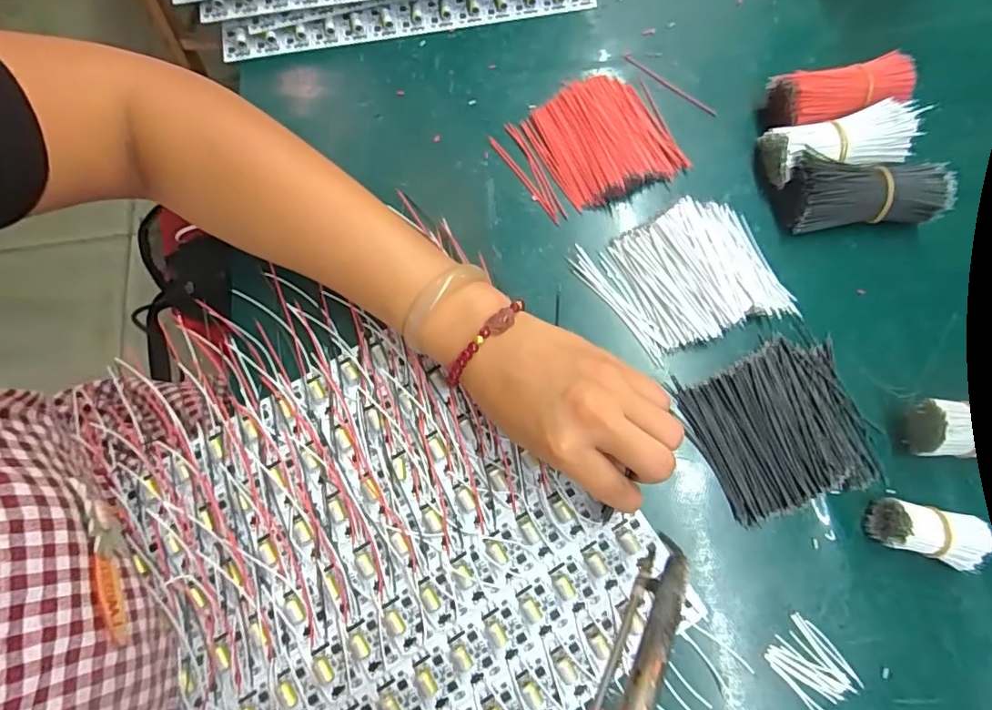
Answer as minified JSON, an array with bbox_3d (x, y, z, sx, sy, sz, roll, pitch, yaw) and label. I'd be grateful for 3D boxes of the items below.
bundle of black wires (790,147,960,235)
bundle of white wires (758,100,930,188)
[{"bbox_3d":[0.241,-0.107,0.338,0.094,0.034,0.044,0,74,0],"label":"bundle of black wires"},{"bbox_3d":[0.229,-0.140,0.345,0.089,0.036,0.043,-5,74,-1],"label":"bundle of white wires"}]

